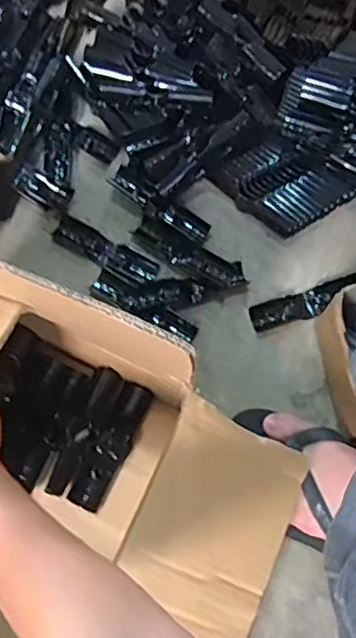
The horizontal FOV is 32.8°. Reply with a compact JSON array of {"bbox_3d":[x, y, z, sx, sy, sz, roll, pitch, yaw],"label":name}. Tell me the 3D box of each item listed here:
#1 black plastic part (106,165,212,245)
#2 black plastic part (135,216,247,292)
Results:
[{"bbox_3d":[-0.024,-0.132,0.702,0.134,0.025,0.030,34,75,9],"label":"black plastic part"},{"bbox_3d":[0.012,-0.072,0.689,0.134,0.024,0.035,30,75,8],"label":"black plastic part"}]

